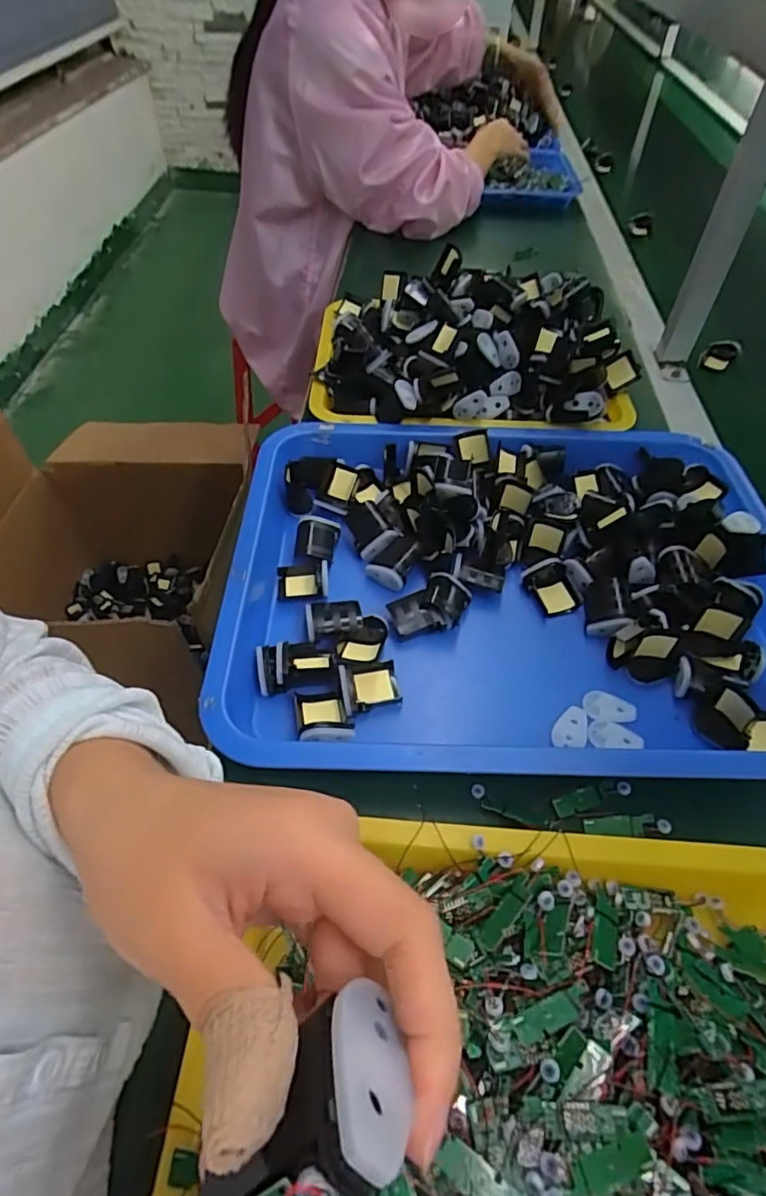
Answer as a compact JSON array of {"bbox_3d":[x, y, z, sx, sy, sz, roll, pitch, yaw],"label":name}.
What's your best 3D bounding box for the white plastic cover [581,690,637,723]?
[{"bbox_3d":[0.159,0.077,0.407,0.036,0.005,0.022,5,51,2],"label":"white plastic cover"}]

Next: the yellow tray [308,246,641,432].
[{"bbox_3d":[0.093,-0.279,0.613,0.332,0.070,0.238,2,51,1],"label":"yellow tray"}]

